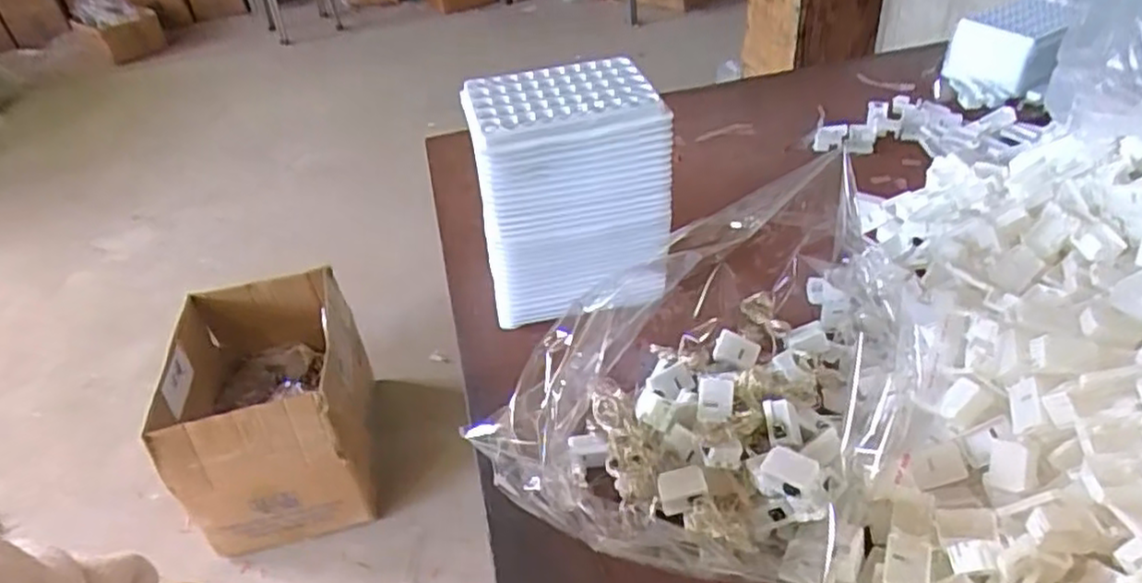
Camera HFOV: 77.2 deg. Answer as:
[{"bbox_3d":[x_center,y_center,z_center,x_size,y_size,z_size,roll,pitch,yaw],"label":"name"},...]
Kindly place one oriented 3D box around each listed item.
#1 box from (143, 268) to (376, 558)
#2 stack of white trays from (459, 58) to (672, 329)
[{"bbox_3d":[-0.538,0.210,1.285,0.314,0.301,0.382,-14,39,-8],"label":"box"},{"bbox_3d":[-0.003,-0.071,0.526,0.127,0.155,0.098,-15,39,-10],"label":"stack of white trays"}]

